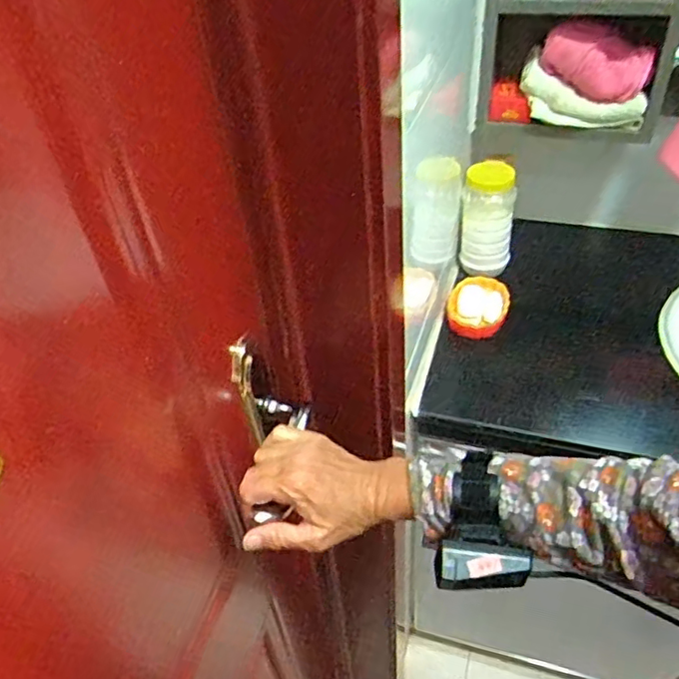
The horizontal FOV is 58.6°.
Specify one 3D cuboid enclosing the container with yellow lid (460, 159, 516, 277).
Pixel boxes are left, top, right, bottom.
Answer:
[{"bbox_3d":[0.238,-0.194,0.969,0.077,0.159,0.074,3,43,9],"label":"container with yellow lid"}]

